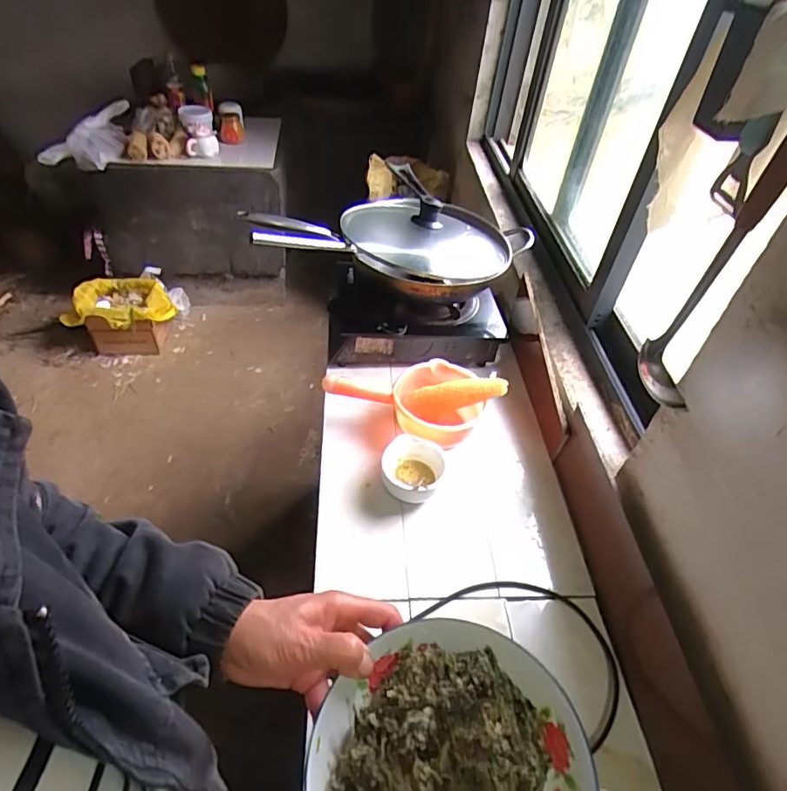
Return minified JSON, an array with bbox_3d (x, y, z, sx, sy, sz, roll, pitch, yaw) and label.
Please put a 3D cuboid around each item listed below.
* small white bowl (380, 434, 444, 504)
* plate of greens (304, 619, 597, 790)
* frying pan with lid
[{"bbox_3d":[0.033,0.128,0.894,0.108,0.065,0.116,10,45,4],"label":"small white bowl"},{"bbox_3d":[0.040,0.235,0.326,0.172,0.064,0.179,3,45,-3],"label":"plate of greens"},{"bbox_3d":[0.007,-0.326,1.026,0.554,0.152,0.320,8,45,2],"label":"frying pan with lid"}]

